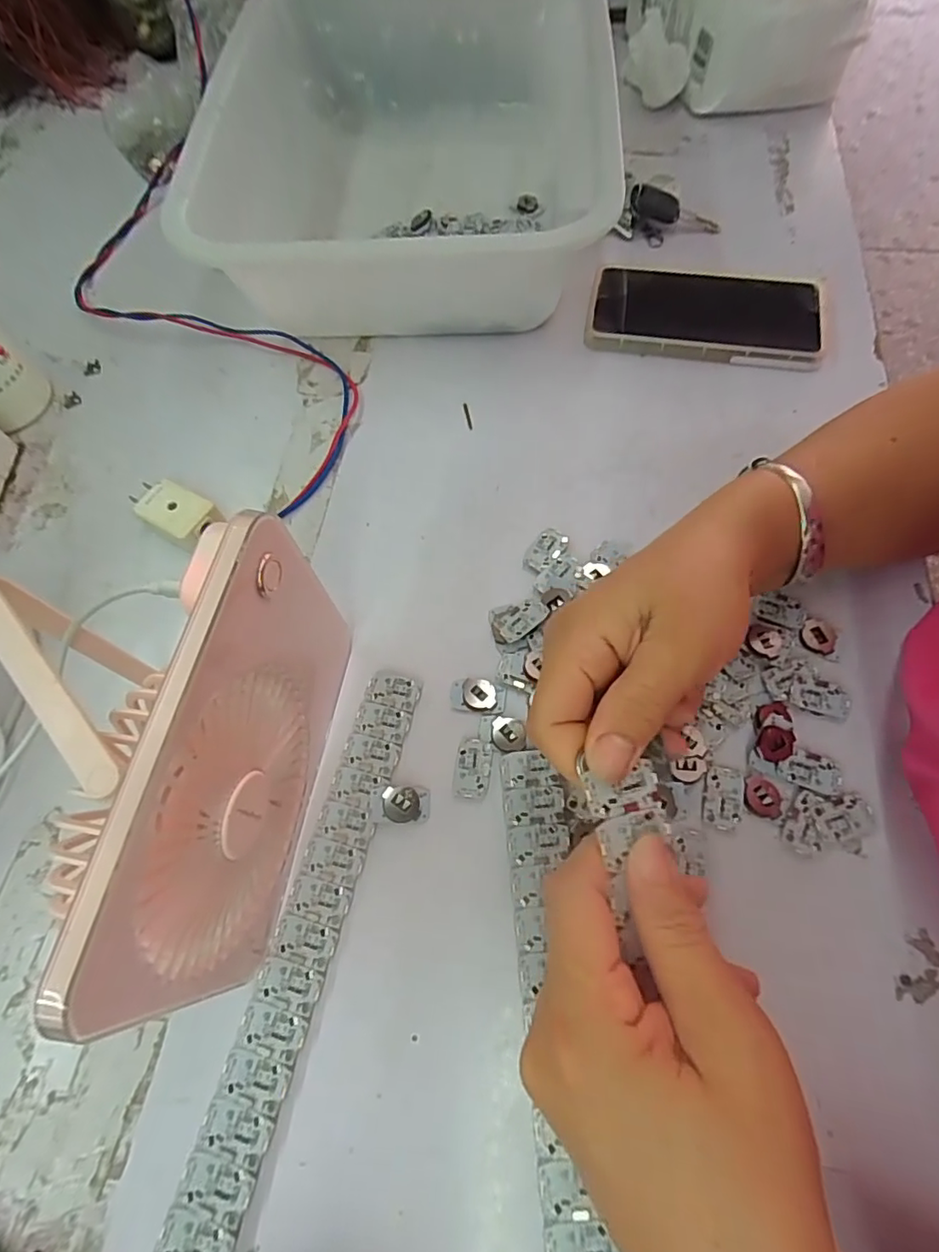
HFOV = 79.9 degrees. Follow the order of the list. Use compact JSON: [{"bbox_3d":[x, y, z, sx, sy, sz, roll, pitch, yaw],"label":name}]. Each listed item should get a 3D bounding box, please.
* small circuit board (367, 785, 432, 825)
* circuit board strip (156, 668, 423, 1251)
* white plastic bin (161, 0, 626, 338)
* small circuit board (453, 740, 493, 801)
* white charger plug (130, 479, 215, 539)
[{"bbox_3d":[-0.036,0.091,0.286,0.030,0.004,0.018,-1,65,4],"label":"small circuit board"},{"bbox_3d":[-0.075,0.139,0.267,0.029,0.004,0.249,13,66,10],"label":"circuit board strip"},{"bbox_3d":[-0.056,-0.388,0.461,0.295,0.100,0.410,-2,65,3],"label":"white plastic bin"},{"bbox_3d":[0.002,0.074,0.292,0.019,0.004,0.030,5,65,6],"label":"small circuit board"},{"bbox_3d":[-0.195,-0.075,0.368,0.061,0.020,0.030,25,69,15],"label":"white charger plug"}]

